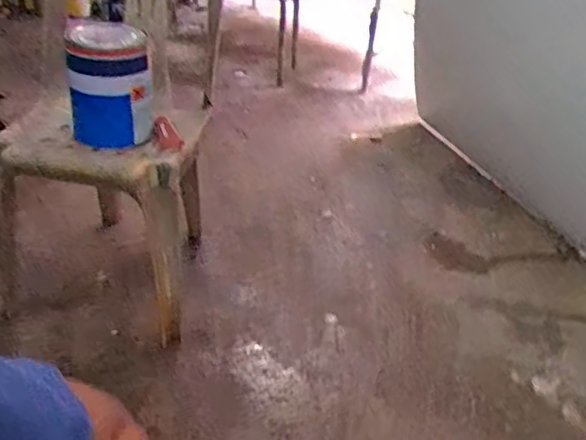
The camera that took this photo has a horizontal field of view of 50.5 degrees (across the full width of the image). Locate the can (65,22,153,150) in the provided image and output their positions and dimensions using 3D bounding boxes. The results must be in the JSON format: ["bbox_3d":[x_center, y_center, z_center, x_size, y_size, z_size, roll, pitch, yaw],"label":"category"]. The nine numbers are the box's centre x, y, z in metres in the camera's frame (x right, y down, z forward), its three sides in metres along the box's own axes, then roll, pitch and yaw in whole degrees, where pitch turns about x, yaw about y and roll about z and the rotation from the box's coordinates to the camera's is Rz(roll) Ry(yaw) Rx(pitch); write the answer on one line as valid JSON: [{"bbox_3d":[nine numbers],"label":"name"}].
[{"bbox_3d":[-0.376,-0.266,1.281,0.160,0.236,0.181,-5,35,-11],"label":"can"}]

